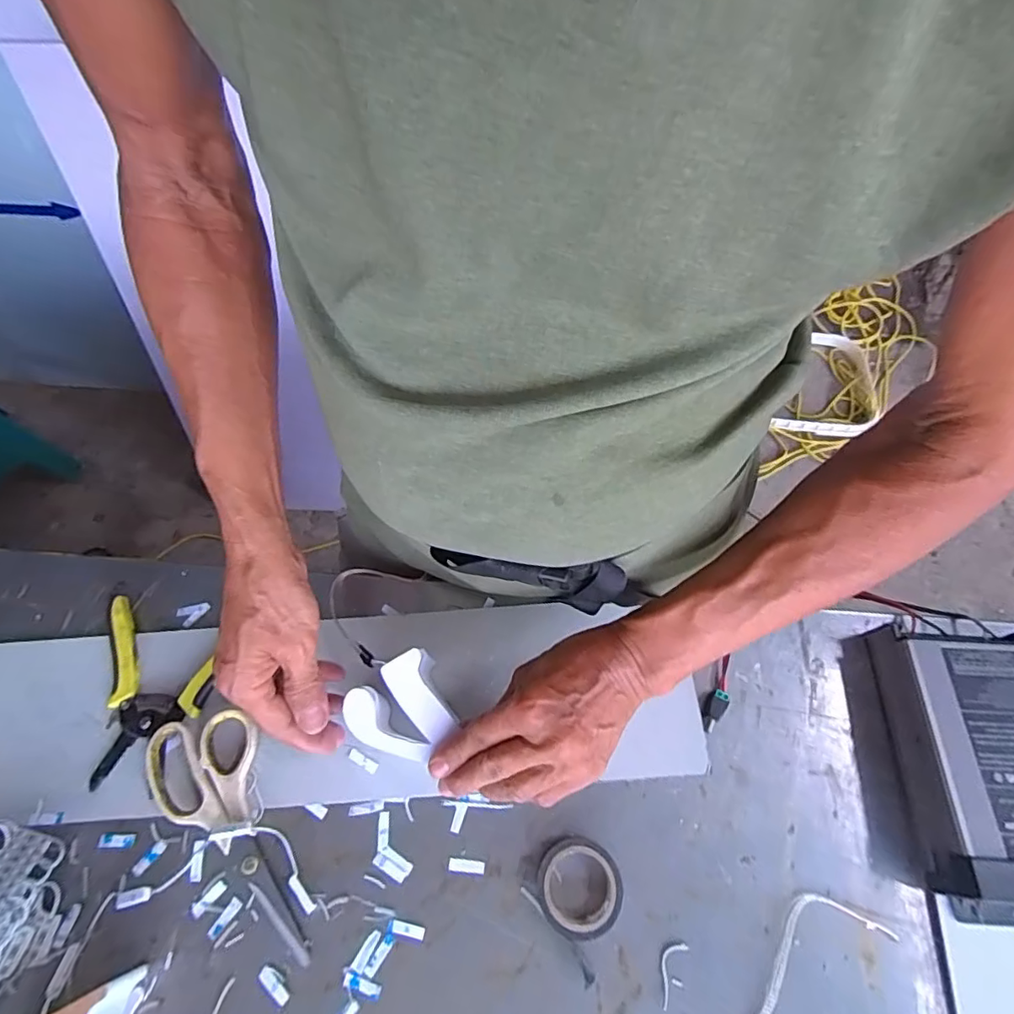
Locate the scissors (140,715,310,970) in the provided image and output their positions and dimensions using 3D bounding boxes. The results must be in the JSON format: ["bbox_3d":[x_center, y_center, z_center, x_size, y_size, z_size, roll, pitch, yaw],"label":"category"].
[{"bbox_3d":[-0.204,0.237,0.385,0.076,0.019,0.178,-21,65,-9],"label":"scissors"}]

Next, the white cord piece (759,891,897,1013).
[{"bbox_3d":[0.177,0.308,0.354,0.161,0.004,0.046,-31,67,-14],"label":"white cord piece"}]

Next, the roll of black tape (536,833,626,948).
[{"bbox_3d":[0.048,0.261,0.370,0.055,0.022,0.058,0,64,1],"label":"roll of black tape"}]

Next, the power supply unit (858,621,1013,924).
[{"bbox_3d":[0.343,0.183,0.384,0.110,0.054,0.184,2,64,2],"label":"power supply unit"}]

